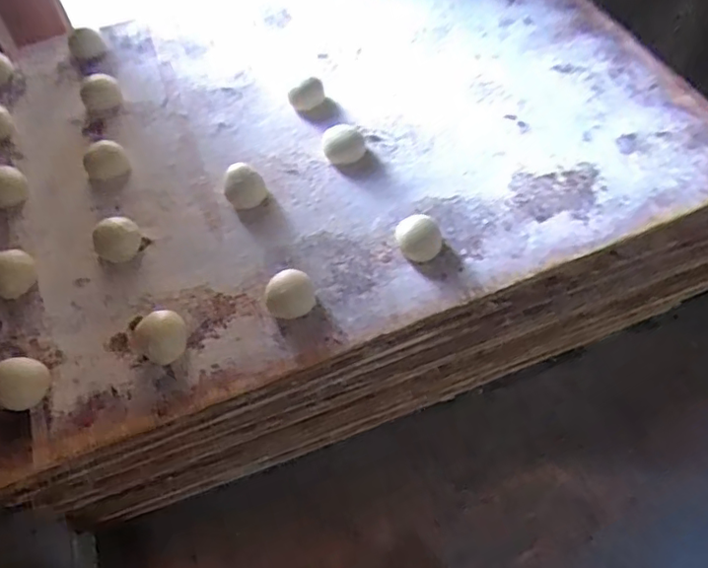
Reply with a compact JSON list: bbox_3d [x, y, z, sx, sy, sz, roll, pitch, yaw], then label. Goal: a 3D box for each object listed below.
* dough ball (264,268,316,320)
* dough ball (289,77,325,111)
[{"bbox_3d":[-0.042,0.008,0.391,0.031,0.021,0.030,-1,56,2],"label":"dough ball"},{"bbox_3d":[-0.039,-0.160,0.497,0.032,0.020,0.013,-40,63,-21],"label":"dough ball"}]

